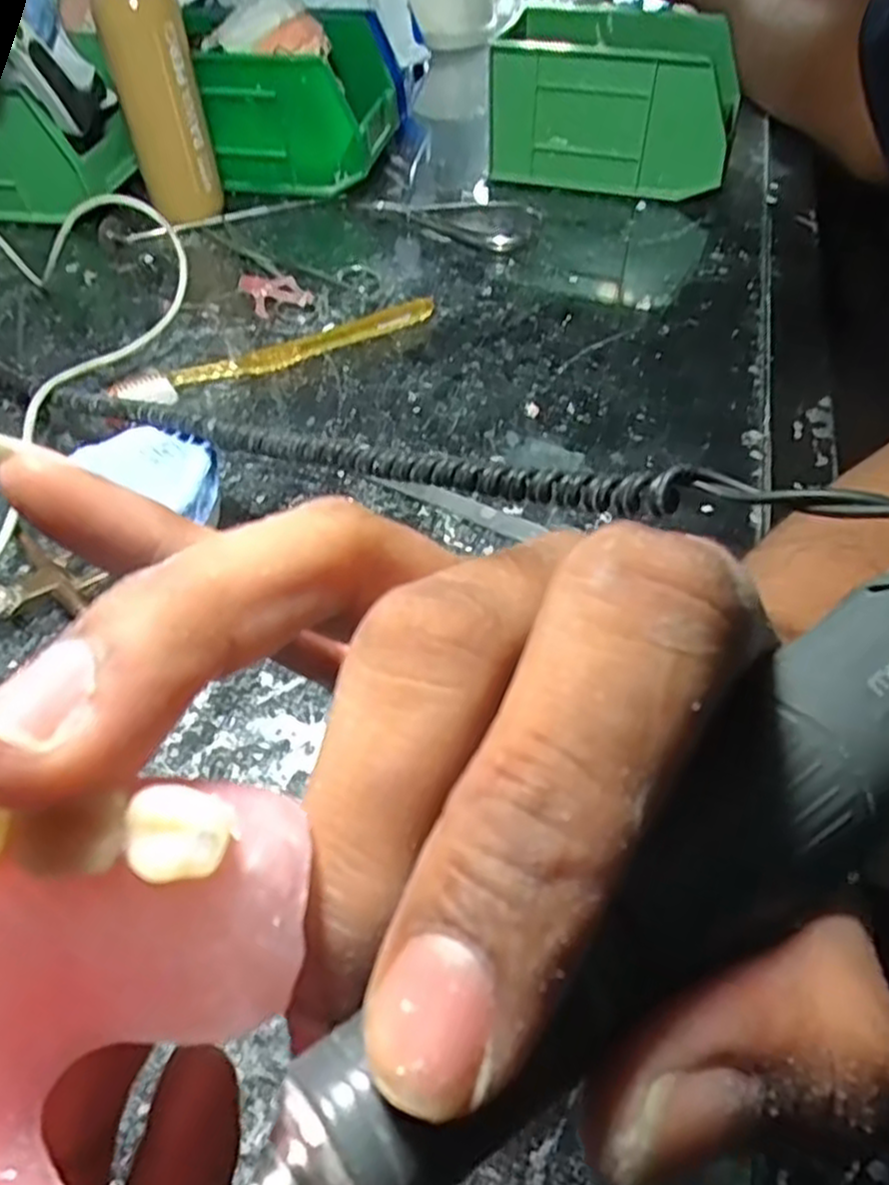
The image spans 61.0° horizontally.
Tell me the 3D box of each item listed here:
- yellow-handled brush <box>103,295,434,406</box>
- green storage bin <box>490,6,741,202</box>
[{"bbox_3d":[-0.087,-0.133,0.413,0.180,0.012,0.022,-25,54,-19],"label":"yellow-handled brush"},{"bbox_3d":[0.125,-0.355,0.541,0.165,0.090,0.123,16,52,14],"label":"green storage bin"}]

